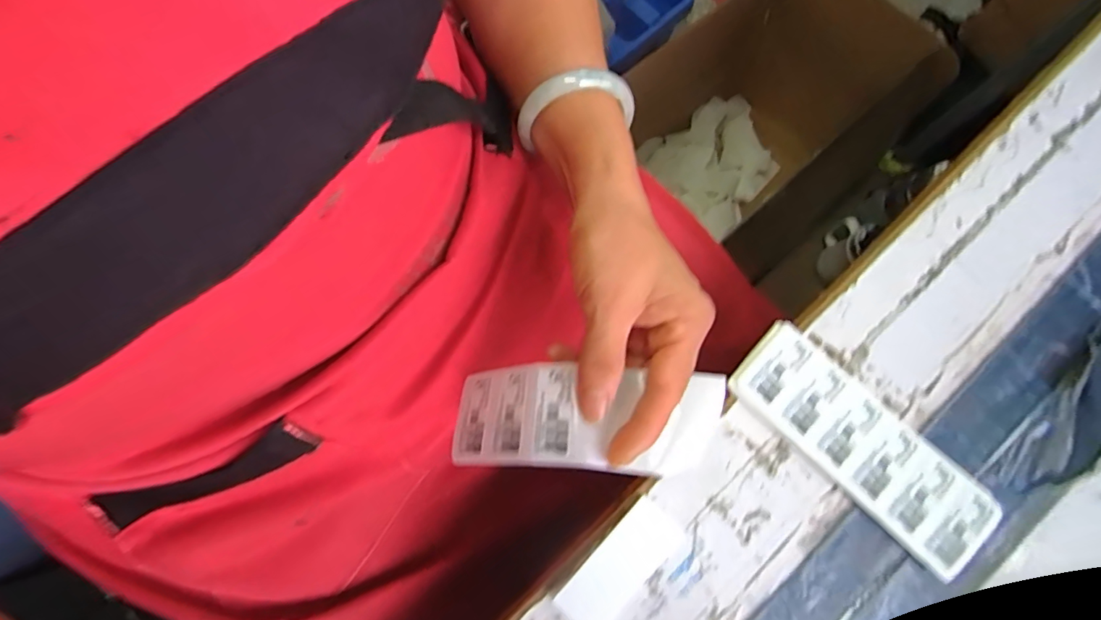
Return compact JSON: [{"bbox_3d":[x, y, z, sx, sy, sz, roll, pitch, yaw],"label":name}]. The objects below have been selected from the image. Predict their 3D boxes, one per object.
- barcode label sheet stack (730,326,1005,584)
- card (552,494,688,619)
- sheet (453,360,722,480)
[{"bbox_3d":[0.182,0.079,0.295,0.158,0.014,0.056,44,81,10],"label":"barcode label sheet stack"},{"bbox_3d":[0.039,0.147,0.284,0.077,0.004,0.033,-43,86,-10],"label":"card"},{"bbox_3d":[0.016,0.056,0.259,0.141,0.032,0.053,-1,77,8],"label":"sheet"}]

